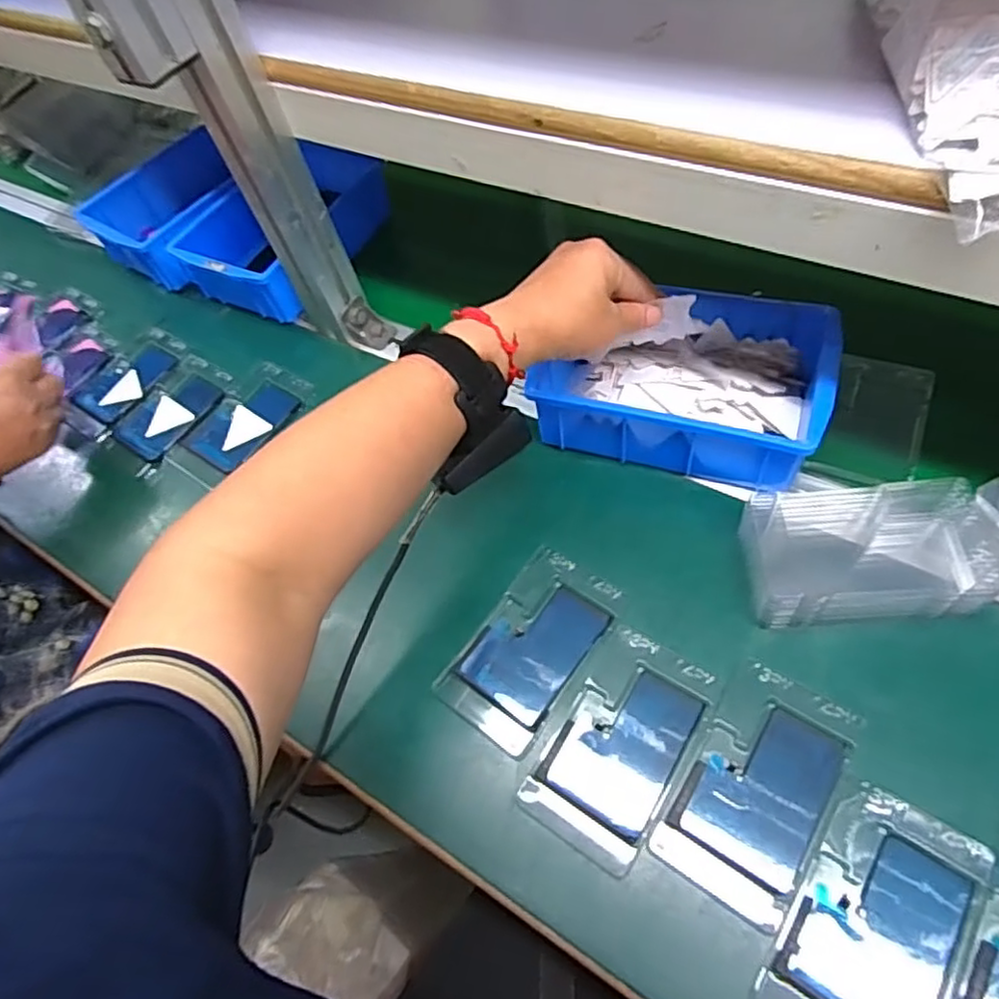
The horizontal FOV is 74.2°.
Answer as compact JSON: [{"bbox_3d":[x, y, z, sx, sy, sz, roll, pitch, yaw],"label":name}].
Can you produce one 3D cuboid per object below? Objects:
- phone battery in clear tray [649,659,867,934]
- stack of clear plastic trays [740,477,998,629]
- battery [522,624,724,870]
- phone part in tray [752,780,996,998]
[{"bbox_3d":[0.146,0.160,0.371,0.074,0.007,0.126,27,72,25],"label":"phone battery in clear tray"},{"bbox_3d":[0.224,0.034,0.416,0.132,0.053,0.084,-4,58,7],"label":"stack of clear plastic trays"},{"bbox_3d":[0.073,0.145,0.395,0.074,0.010,0.127,28,69,23],"label":"battery"},{"bbox_3d":[0.190,0.215,0.333,0.070,0.009,0.126,26,68,25],"label":"phone part in tray"}]

